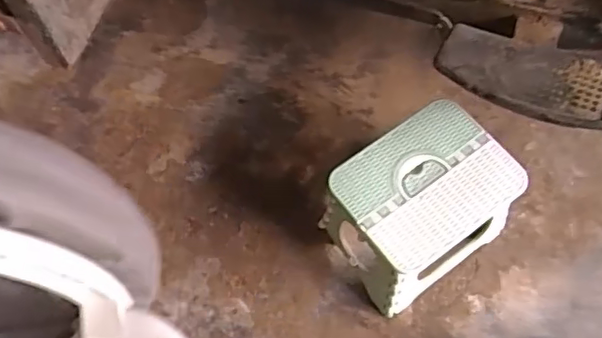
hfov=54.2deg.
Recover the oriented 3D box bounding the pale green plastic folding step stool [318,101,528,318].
[{"bbox_3d":[0.169,0.062,0.870,0.222,0.213,0.174,-34,66,-15],"label":"pale green plastic folding step stool"}]

